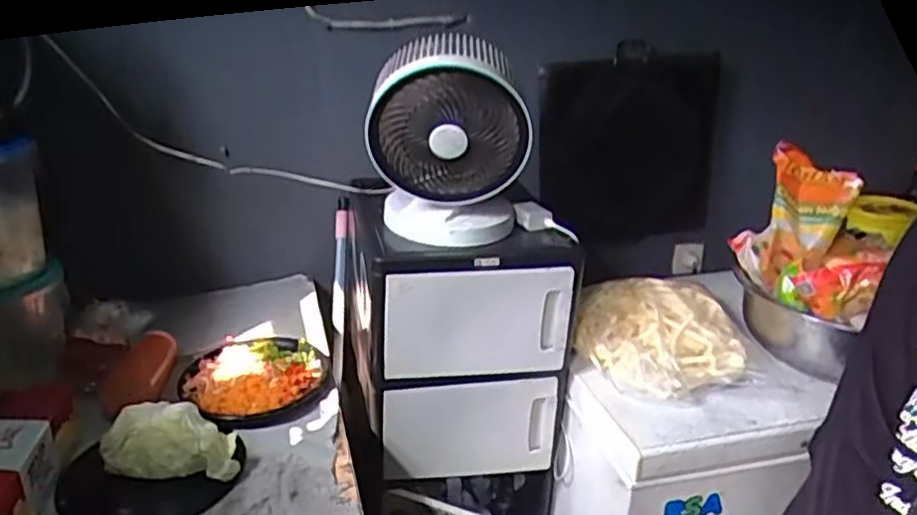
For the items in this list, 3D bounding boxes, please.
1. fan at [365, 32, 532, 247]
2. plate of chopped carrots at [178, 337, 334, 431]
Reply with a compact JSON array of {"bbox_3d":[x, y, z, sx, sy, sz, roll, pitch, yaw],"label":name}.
[{"bbox_3d":[-0.019,-0.194,1.124,0.241,0.314,0.182,-3,23,-7],"label":"fan"},{"bbox_3d":[-0.310,0.188,1.080,0.220,0.046,0.253,-16,27,-33],"label":"plate of chopped carrots"}]

